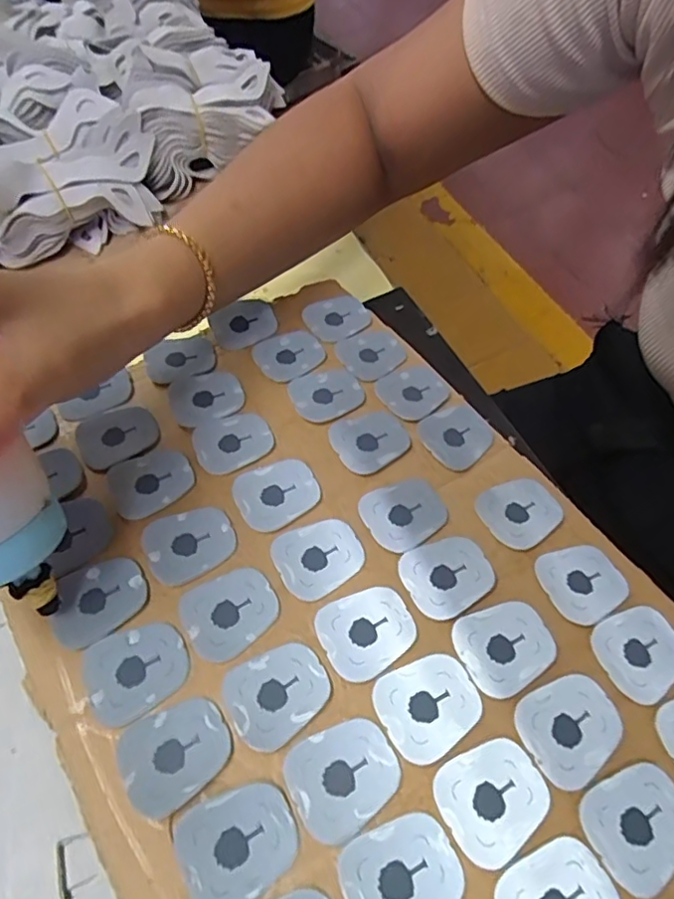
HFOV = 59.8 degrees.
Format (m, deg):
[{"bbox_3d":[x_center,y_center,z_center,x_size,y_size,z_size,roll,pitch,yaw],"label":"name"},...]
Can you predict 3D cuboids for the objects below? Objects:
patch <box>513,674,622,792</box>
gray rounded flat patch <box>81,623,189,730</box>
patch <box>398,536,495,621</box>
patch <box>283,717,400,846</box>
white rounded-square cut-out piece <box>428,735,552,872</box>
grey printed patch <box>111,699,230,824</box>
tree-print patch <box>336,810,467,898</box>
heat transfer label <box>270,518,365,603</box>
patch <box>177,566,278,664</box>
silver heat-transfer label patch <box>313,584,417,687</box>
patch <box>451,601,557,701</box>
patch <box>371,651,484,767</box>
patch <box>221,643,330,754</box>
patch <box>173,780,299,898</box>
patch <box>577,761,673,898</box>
[{"bbox_3d":[0.089,0.105,0.222,0.037,0.004,0.032,-26,59,-10],"label":"patch"},{"bbox_3d":[-0.079,0.086,0.231,0.038,0.004,0.033,-29,59,-12],"label":"gray rounded flat patch"},{"bbox_3d":[0.049,0.054,0.257,0.038,0.004,0.033,-24,59,-10],"label":"patch"},{"bbox_3d":[0.002,0.116,0.210,0.038,0.004,0.032,-26,59,-11],"label":"patch"},{"bbox_3d":[0.056,0.123,0.208,0.038,0.004,0.033,-27,59,-11],"label":"white rounded-square cut-out piece"},{"bbox_3d":[-0.059,0.110,0.214,0.038,0.004,0.033,-28,59,-12],"label":"grey printed patch"},{"bbox_3d":[0.022,0.141,0.193,0.038,0.004,0.033,-26,59,-11],"label":"tree-print patch"},{"bbox_3d":[-0.008,0.047,0.262,0.038,0.004,0.033,-27,59,-11],"label":"heat transfer label"},{"bbox_3d":[-0.045,0.068,0.246,0.038,0.004,0.033,-29,59,-12],"label":"patch"},{"bbox_3d":[0.013,0.074,0.242,0.038,0.004,0.032,-27,59,-12],"label":"silver heat-transfer label patch"},{"bbox_3d":[0.069,0.079,0.240,0.038,0.004,0.033,-26,59,-11],"label":"patch"},{"bbox_3d":[0.036,0.097,0.225,0.038,0.004,0.033,-26,59,-11],"label":"patch"},{"bbox_3d":[-0.023,0.093,0.226,0.038,0.004,0.033,-27,59,-11],"label":"patch"},{"bbox_3d":[-0.033,0.133,0.198,0.038,0.004,0.032,-27,59,-11],"label":"patch"},{"bbox_3d":[0.107,0.132,0.207,0.038,0.004,0.032,-26,65,-17],"label":"patch"}]

